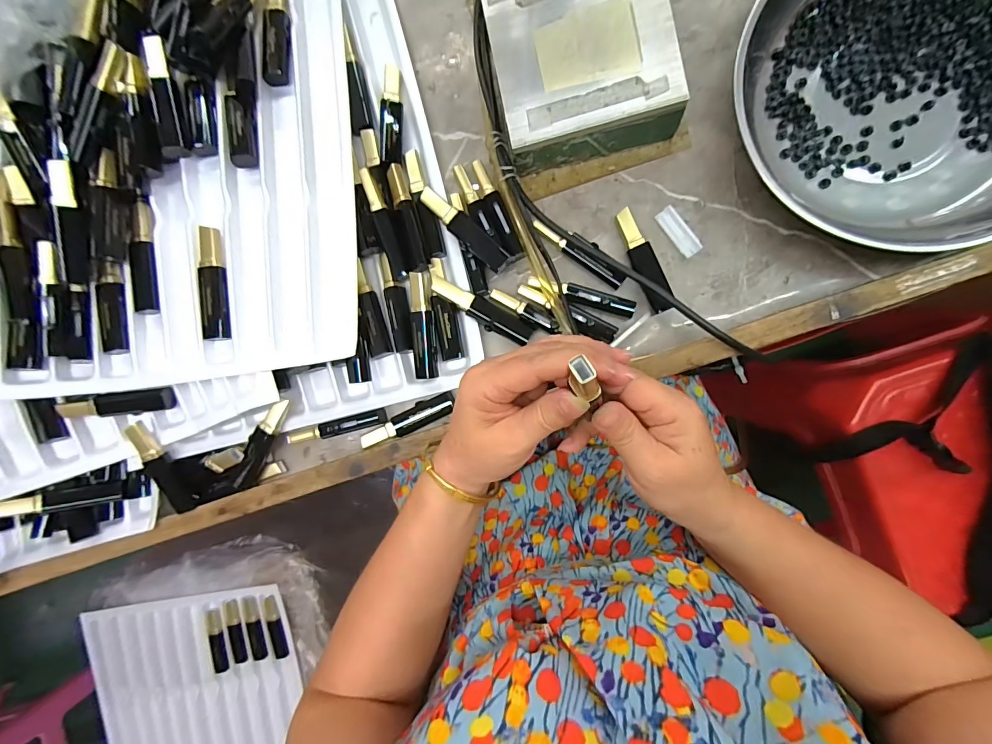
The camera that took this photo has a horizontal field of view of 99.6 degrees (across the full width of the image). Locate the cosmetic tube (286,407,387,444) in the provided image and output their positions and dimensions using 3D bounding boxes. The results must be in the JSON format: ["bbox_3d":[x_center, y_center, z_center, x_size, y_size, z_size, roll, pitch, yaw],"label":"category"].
[{"bbox_3d":[-0.135,0.048,0.352,0.086,0.014,0.013,-15,89,7],"label":"cosmetic tube"}]

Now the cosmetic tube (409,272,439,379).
[{"bbox_3d":[-0.058,-0.036,0.331,0.018,0.013,0.081,-3,90,7],"label":"cosmetic tube"}]

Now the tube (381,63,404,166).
[{"bbox_3d":[-0.086,-0.210,0.341,0.016,0.013,0.085,-2,90,7],"label":"tube"}]

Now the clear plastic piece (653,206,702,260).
[{"bbox_3d":[0.141,-0.108,0.323,0.016,0.005,0.041,-38,86,6],"label":"clear plastic piece"}]

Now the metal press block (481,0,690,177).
[{"bbox_3d":[0.060,-0.226,0.307,0.123,0.044,0.125,-12,89,7],"label":"metal press block"}]

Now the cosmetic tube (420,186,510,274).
[{"bbox_3d":[-0.024,-0.111,0.325,0.082,0.018,0.019,43,96,5],"label":"cosmetic tube"}]

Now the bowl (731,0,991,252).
[{"bbox_3d":[0.277,-0.194,0.278,0.225,0.064,0.205,0,91,7],"label":"bowl"}]

